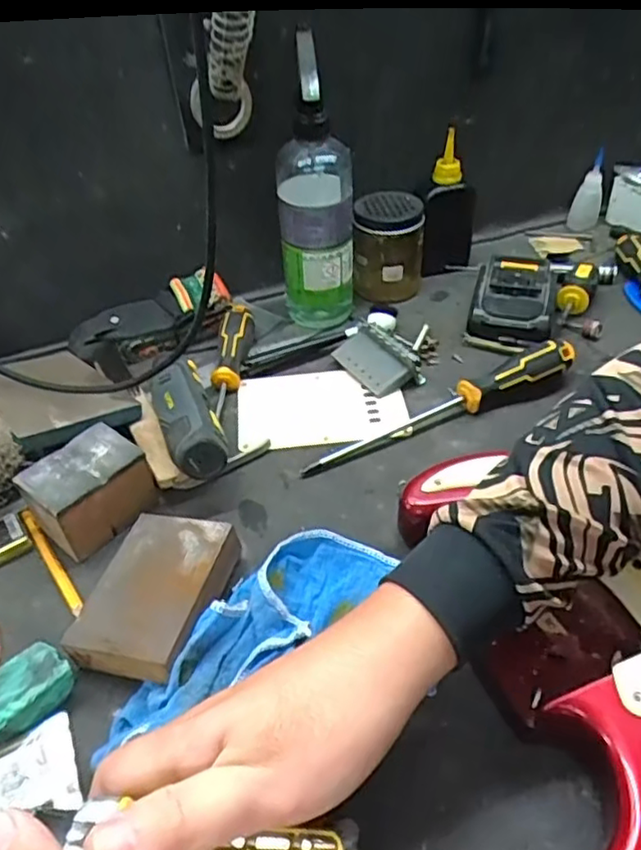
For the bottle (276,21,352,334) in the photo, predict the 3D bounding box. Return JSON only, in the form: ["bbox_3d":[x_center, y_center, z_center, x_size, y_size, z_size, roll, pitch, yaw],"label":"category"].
[{"bbox_3d":[-0.003,-0.202,0.571,0.066,0.234,0.060,-1,42,-1],"label":"bottle"}]

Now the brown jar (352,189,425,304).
[{"bbox_3d":[0.071,-0.181,0.654,0.064,0.096,0.068,0,42,0],"label":"brown jar"}]

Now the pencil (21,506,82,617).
[{"bbox_3d":[-0.184,0.092,0.438,0.009,0.008,0.098,-27,49,-27],"label":"pencil"}]

